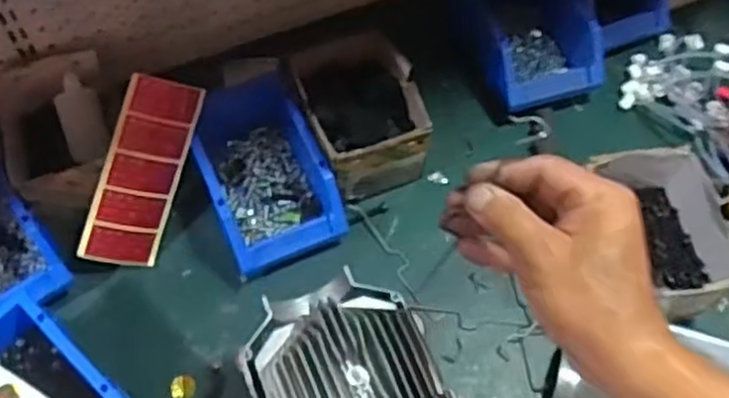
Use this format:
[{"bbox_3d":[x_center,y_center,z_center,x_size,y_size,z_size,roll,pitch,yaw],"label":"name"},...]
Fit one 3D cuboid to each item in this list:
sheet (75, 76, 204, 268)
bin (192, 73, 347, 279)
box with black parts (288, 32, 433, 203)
[{"bbox_3d":[-0.213,-0.023,0.718,0.073,0.186,0.009,11,15,-39],"label":"sheet"},{"bbox_3d":[-0.110,-0.038,0.770,0.112,0.076,0.216,-21,63,-12],"label":"bin"},{"bbox_3d":[-0.005,-0.084,0.780,0.116,0.089,0.147,-15,62,-9],"label":"box with black parts"}]

